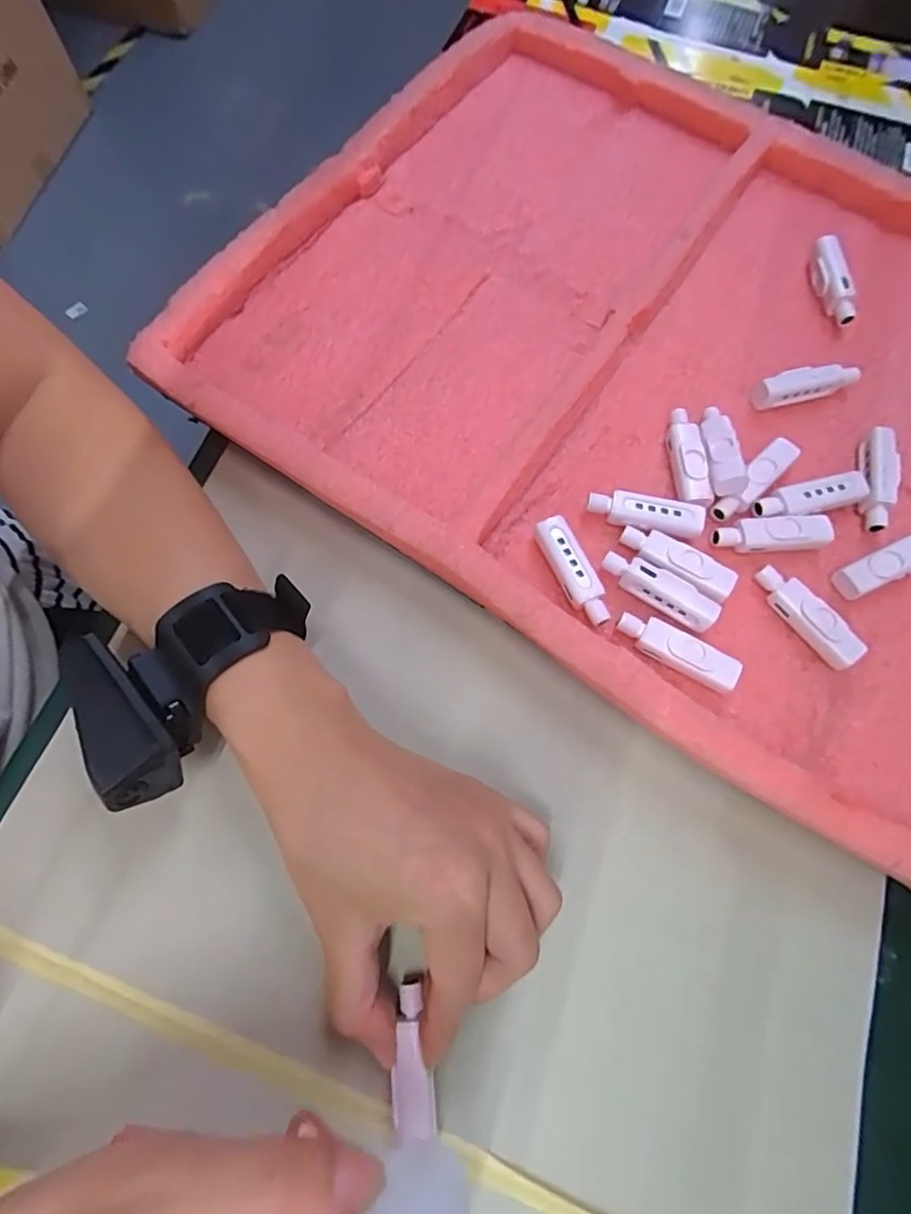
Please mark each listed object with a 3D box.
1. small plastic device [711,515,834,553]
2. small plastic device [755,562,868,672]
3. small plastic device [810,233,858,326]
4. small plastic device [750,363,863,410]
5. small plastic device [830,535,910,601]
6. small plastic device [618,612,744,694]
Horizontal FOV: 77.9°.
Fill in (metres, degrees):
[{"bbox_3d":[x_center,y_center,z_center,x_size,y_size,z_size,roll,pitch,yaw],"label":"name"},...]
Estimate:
[{"bbox_3d":[0.158,-0.036,0.280,0.060,0.011,0.015,-3,73,-2],"label":"small plastic device"},{"bbox_3d":[0.165,0.004,0.266,0.015,0.013,0.056,-38,77,-12],"label":"small plastic device"},{"bbox_3d":[0.221,-0.194,0.332,0.017,0.016,0.057,0,73,-1],"label":"small plastic device"},{"bbox_3d":[0.193,-0.122,0.310,0.057,0.019,0.014,-11,73,-5],"label":"small plastic device"},{"bbox_3d":[0.213,-0.022,0.275,0.055,0.012,0.016,-24,75,-8],"label":"small plastic device"},{"bbox_3d":[0.101,0.020,0.257,0.056,0.013,0.016,28,74,7],"label":"small plastic device"}]

